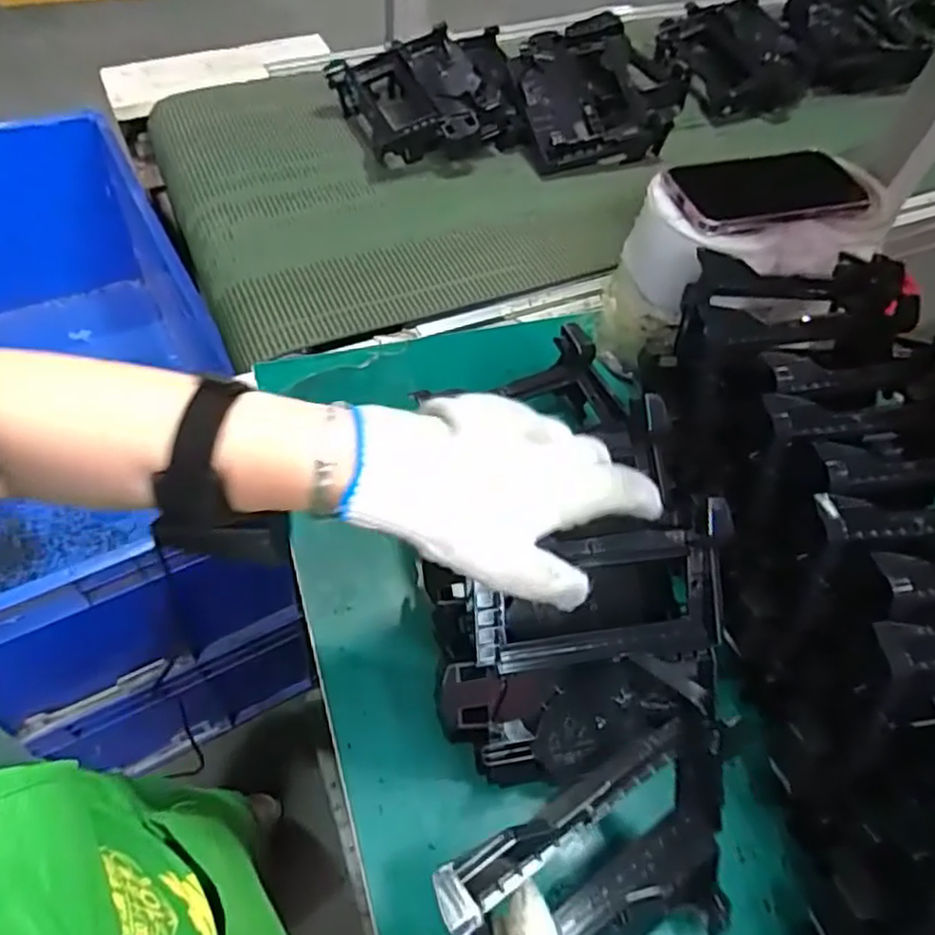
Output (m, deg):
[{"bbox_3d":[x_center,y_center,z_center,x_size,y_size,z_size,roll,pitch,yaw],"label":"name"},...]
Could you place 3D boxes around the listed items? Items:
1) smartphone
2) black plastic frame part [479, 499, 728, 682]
[{"bbox_3d":[0.253,-0.232,0.583,0.176,0.014,0.081,-11,58,-16],"label":"smartphone"},{"bbox_3d":[0.081,0.074,0.427,0.163,0.029,0.094,-5,95,-15],"label":"black plastic frame part"}]

